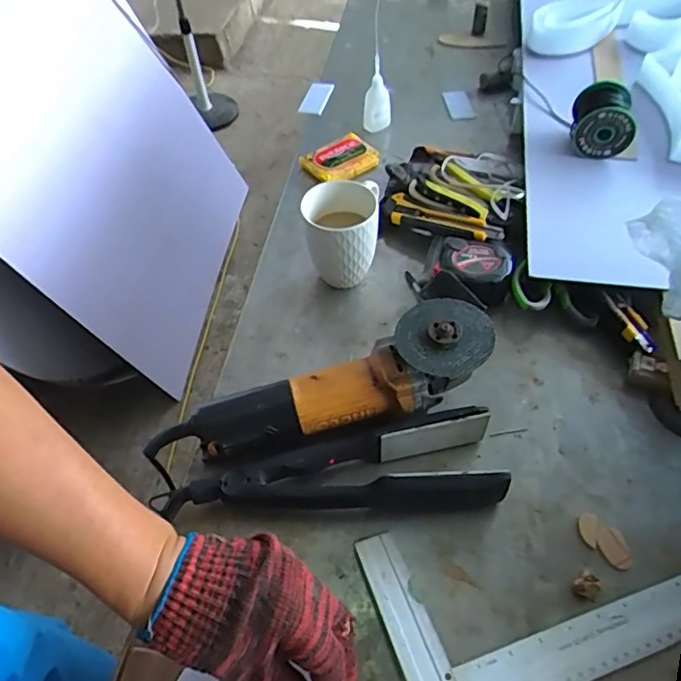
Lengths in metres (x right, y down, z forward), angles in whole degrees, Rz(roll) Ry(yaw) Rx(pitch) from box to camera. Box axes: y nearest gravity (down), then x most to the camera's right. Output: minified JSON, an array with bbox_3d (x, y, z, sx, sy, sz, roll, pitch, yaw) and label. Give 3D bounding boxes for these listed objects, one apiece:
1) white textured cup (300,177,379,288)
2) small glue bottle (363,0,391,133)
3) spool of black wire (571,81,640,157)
[{"bbox_3d":[0.002,-0.118,0.642,0.083,0.111,0.094,0,51,4],"label":"white textured cup"},{"bbox_3d":[0.057,-0.391,0.817,0.028,0.193,0.052,20,56,20],"label":"small glue bottle"},{"bbox_3d":[0.340,-0.285,0.716,0.072,0.067,0.065,6,53,11],"label":"spool of black wire"}]

